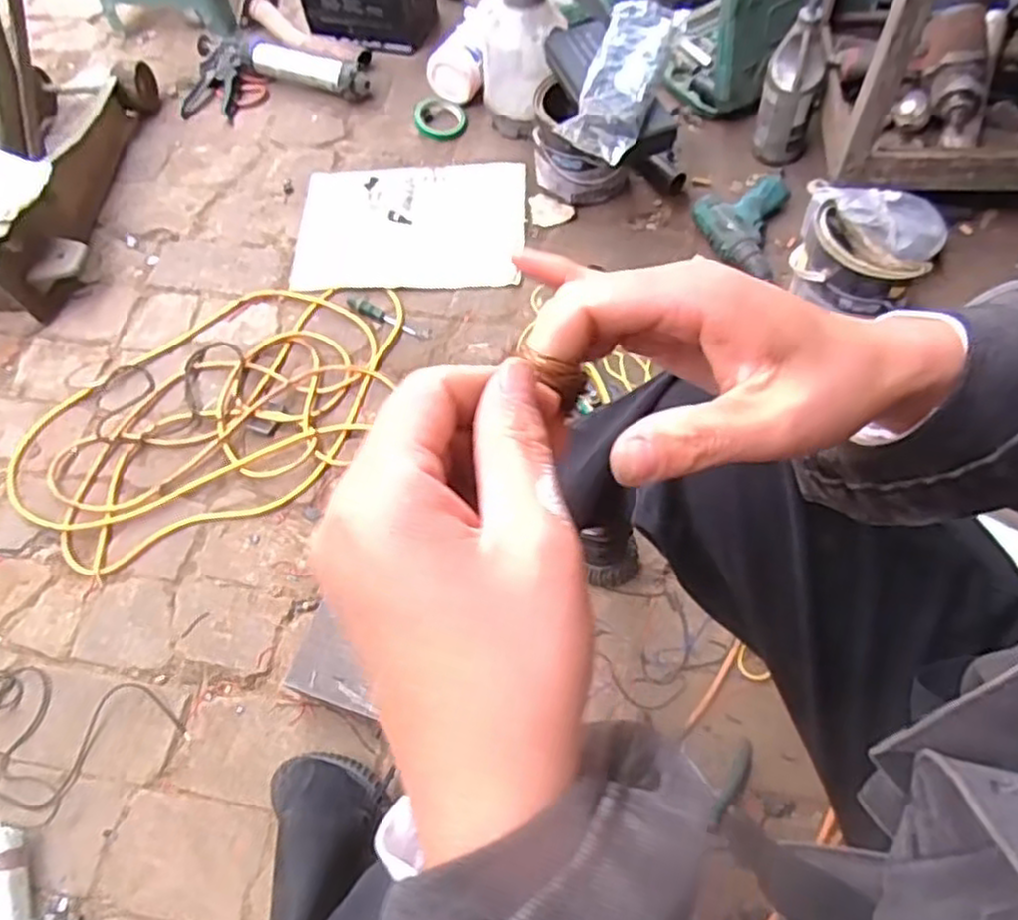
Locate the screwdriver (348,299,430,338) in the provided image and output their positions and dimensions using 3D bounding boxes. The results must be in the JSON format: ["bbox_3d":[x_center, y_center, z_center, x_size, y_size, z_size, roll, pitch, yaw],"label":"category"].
[{"bbox_3d":[-0.184,-0.216,1.105,0.142,0.016,0.023,21,65,14],"label":"screwdriver"}]

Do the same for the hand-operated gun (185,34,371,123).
[{"bbox_3d":[-0.418,-0.685,1.295,0.337,0.061,0.154,6,65,6],"label":"hand-operated gun"}]

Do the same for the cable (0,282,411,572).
[{"bbox_3d":[-0.407,-0.068,1.041,0.573,0.021,0.330,-35,65,-14],"label":"cable"}]

